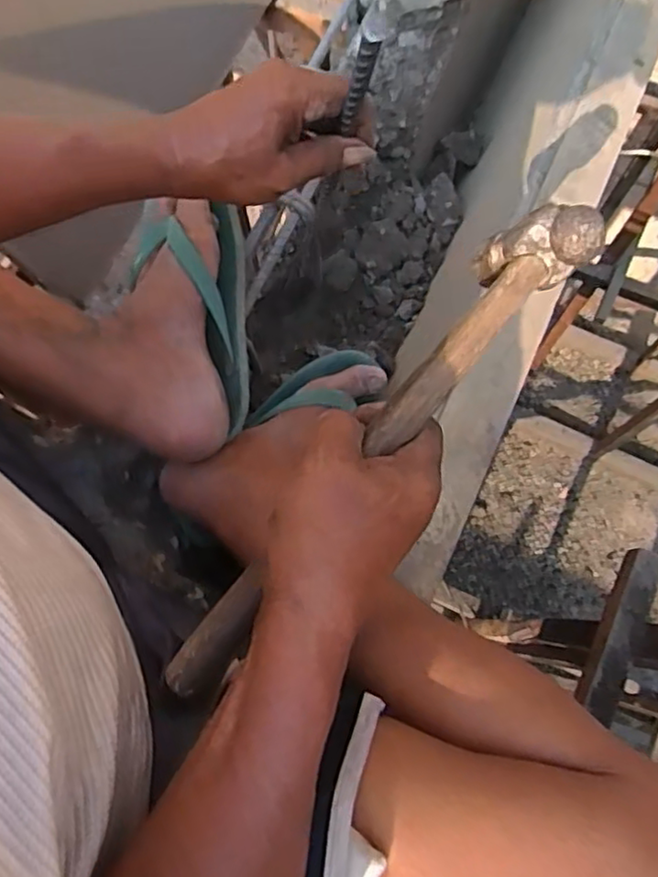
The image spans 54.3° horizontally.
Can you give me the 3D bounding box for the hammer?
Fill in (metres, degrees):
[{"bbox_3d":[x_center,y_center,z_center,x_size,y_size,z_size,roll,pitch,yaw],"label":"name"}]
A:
[{"bbox_3d":[0.020,0.010,0.345,0.048,0.069,0.313,41,94,12],"label":"hammer"}]

